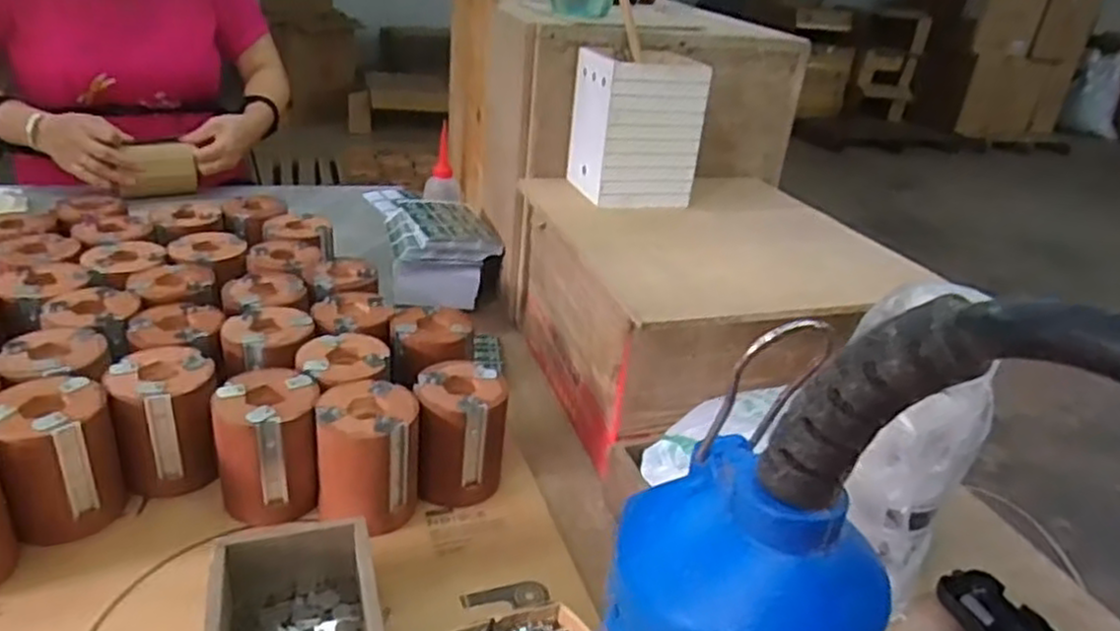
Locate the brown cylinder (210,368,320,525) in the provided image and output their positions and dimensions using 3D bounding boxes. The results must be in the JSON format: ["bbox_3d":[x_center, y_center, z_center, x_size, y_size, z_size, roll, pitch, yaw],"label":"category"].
[{"bbox_3d":[-0.236,0.104,0.605,0.075,0.095,0.081,-1,27,-15],"label":"brown cylinder"}]

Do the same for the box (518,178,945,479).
[{"bbox_3d":[0.143,0.002,0.782,0.319,0.206,0.359,0,27,-15],"label":"box"}]

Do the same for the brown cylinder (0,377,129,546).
[{"bbox_3d":[-0.380,0.111,0.563,0.075,0.100,0.072,-18,36,-41],"label":"brown cylinder"}]

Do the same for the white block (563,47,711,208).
[{"bbox_3d":[0.080,-0.201,0.793,0.114,0.139,0.107,-2,28,-15],"label":"white block"}]

